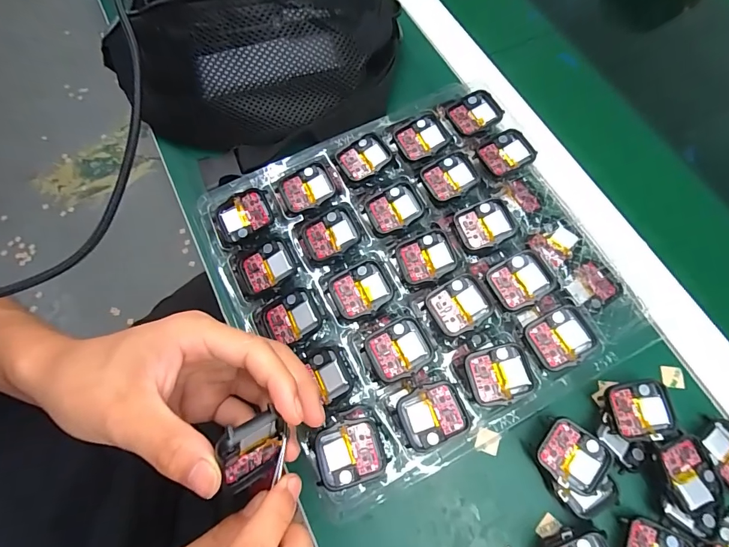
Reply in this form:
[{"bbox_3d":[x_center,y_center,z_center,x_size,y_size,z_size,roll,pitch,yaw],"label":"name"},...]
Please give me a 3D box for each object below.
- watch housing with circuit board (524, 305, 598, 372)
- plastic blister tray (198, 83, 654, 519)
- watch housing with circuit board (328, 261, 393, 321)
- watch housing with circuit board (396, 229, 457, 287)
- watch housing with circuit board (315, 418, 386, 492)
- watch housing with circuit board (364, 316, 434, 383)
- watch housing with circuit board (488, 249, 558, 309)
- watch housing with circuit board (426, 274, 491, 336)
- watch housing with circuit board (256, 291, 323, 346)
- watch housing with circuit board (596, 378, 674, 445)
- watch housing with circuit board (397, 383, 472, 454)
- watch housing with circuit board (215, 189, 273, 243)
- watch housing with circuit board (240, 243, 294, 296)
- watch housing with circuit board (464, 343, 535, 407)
[{"bbox_3d":[0.141,0.046,0.283,0.042,0.011,0.037,-27,71,3],"label":"watch housing with circuit board"},{"bbox_3d":[0.042,-0.010,0.311,0.274,0.031,0.261,-26,71,-10],"label":"plastic blister tray"},{"bbox_3d":[-0.003,0.013,0.295,0.044,0.007,0.037,-23,71,-8],"label":"watch housing with circuit board"},{"bbox_3d":[0.049,-0.013,0.304,0.043,0.007,0.036,-17,70,-6],"label":"watch housing with circuit board"},{"bbox_3d":[-0.010,0.118,0.258,0.044,0.005,0.037,-13,66,-6],"label":"watch housing with circuit board"},{"bbox_3d":[0.025,0.054,0.278,0.042,0.009,0.038,-23,71,-9],"label":"watch housing with circuit board"},{"bbox_3d":[0.119,0.006,0.299,0.043,0.010,0.037,-29,71,5],"label":"watch housing with circuit board"},{"bbox_3d":[0.071,0.023,0.290,0.043,0.009,0.037,-27,72,-10],"label":"watch housing with circuit board"},{"bbox_3d":[-0.056,0.034,0.291,0.043,0.007,0.034,-25,78,5],"label":"watch housing with circuit board"},{"bbox_3d":[0.192,0.095,0.274,0.046,0.008,0.037,-12,76,-2],"label":"watch housing with circuit board"},{"bbox_3d":[0.045,0.094,0.263,0.043,0.005,0.038,-25,77,2],"label":"watch housing with circuit board"},{"bbox_3d":[-0.097,-0.046,0.319,0.045,0.006,0.034,-28,79,3],"label":"watch housing with circuit board"},{"bbox_3d":[-0.077,-0.004,0.305,0.038,0.010,0.033,-25,71,-9],"label":"watch housing with circuit board"},{"bbox_3d":[0.093,0.070,0.272,0.042,0.008,0.037,-13,70,-5],"label":"watch housing with circuit board"}]

